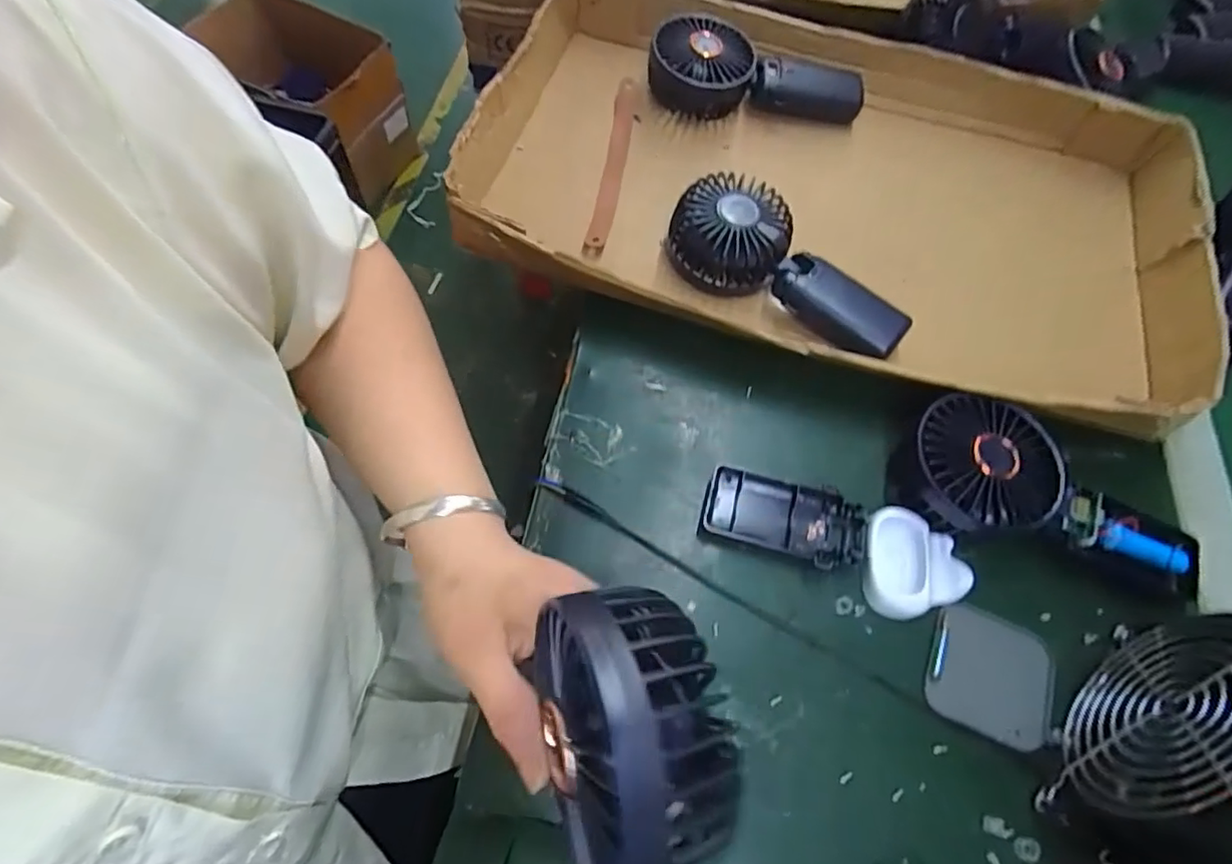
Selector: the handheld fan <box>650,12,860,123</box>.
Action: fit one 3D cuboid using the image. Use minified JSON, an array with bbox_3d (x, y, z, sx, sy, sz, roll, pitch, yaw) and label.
[{"bbox_3d":[0.121,-0.304,0.522,0.185,0.055,0.080,10,63,2],"label":"handheld fan"}]

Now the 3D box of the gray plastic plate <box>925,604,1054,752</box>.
[{"bbox_3d":[0.212,0.138,0.339,0.065,0.004,0.064,23,65,7],"label":"gray plastic plate"}]

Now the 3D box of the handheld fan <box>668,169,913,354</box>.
[{"bbox_3d":[0.124,-0.119,0.432,0.181,0.047,0.076,29,65,11],"label":"handheld fan"}]

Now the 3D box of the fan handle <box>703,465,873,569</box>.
[{"bbox_3d":[0.103,0.052,0.366,0.093,0.010,0.046,16,64,4],"label":"fan handle"}]

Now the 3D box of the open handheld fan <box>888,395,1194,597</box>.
[{"bbox_3d":[0.263,0.035,0.364,0.190,0.038,0.085,16,64,4],"label":"open handheld fan"}]

